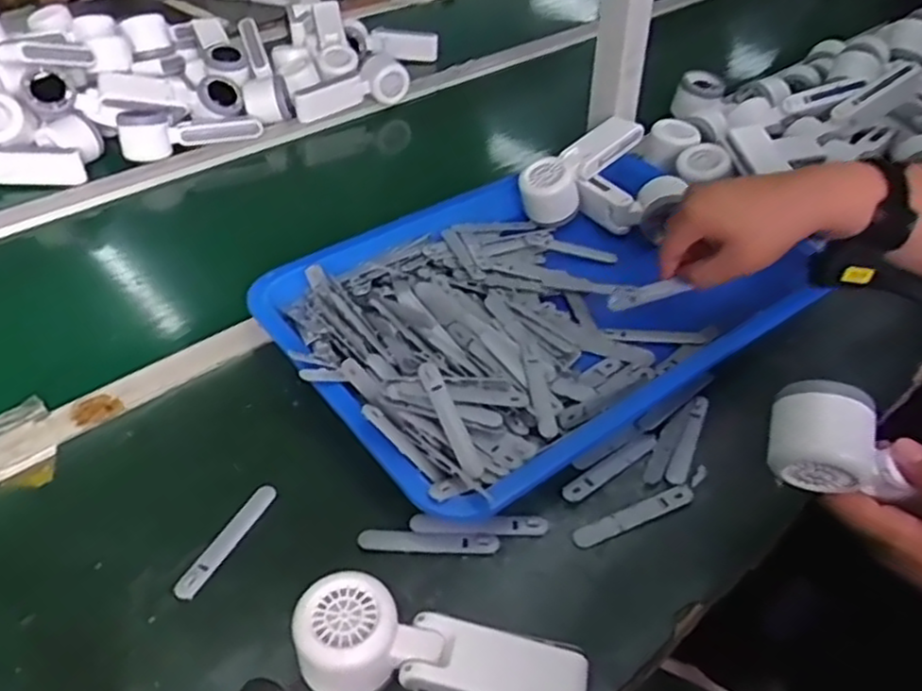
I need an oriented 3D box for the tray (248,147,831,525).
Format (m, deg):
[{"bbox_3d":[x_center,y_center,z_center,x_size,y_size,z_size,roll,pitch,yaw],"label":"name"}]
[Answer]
[{"bbox_3d":[0.067,-0.043,0.658,0.431,0.051,0.315,-26,49,-27],"label":"tray"}]

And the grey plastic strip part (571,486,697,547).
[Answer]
[{"bbox_3d":[0.124,0.120,0.518,0.097,0.004,0.017,-17,46,-19],"label":"grey plastic strip part"}]

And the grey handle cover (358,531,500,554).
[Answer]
[{"bbox_3d":[-0.022,0.134,0.501,0.094,0.004,0.016,3,43,1],"label":"grey handle cover"}]

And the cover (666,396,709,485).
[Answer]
[{"bbox_3d":[0.177,0.070,0.566,0.015,0.004,0.096,18,45,18],"label":"cover"}]

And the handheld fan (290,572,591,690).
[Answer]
[{"bbox_3d":[-0.011,0.182,0.416,0.163,0.053,0.056,9,43,8],"label":"handheld fan"}]

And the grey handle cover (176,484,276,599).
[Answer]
[{"bbox_3d":[-0.161,0.133,0.505,0.015,0.004,0.095,18,45,18],"label":"grey handle cover"}]

